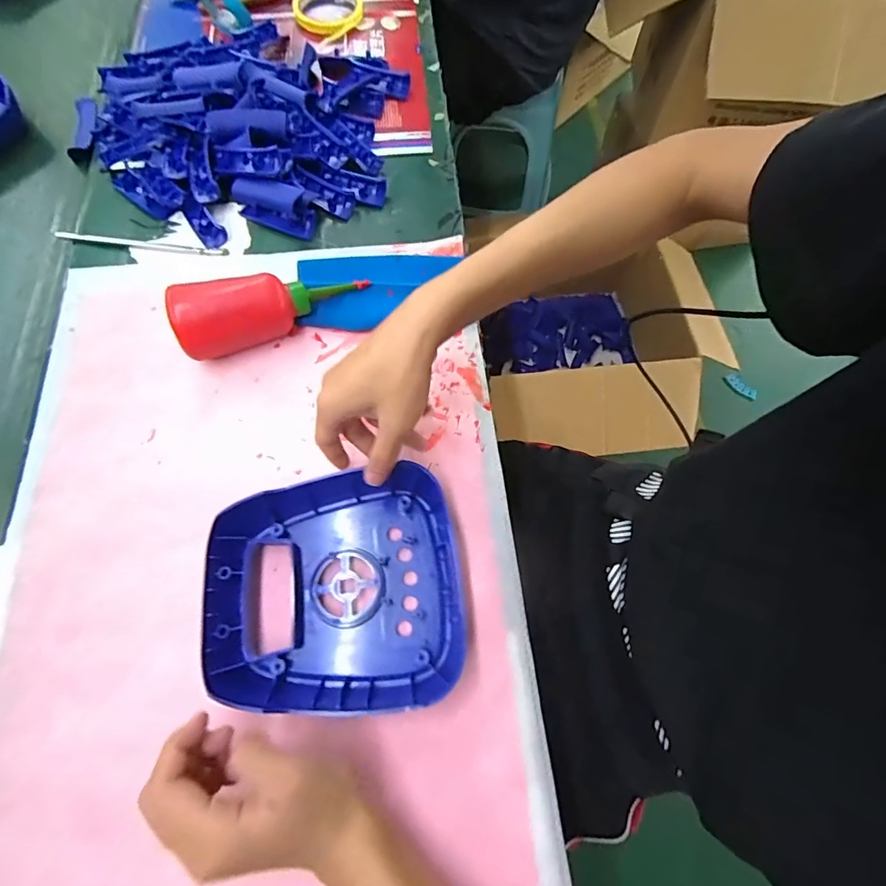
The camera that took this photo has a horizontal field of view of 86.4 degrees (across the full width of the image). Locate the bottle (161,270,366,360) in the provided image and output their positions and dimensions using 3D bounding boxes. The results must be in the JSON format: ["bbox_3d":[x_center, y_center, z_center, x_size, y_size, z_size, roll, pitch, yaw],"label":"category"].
[{"bbox_3d":[-0.156,-0.129,0.432,0.170,0.056,0.047,-21,70,-19],"label":"bottle"}]

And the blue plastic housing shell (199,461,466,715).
[{"bbox_3d":[-0.079,0.103,0.350,0.178,0.041,0.166,-6,69,0],"label":"blue plastic housing shell"}]

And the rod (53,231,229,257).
[{"bbox_3d":[-0.312,-0.207,0.487,0.184,0.005,0.011,9,68,2],"label":"rod"}]

